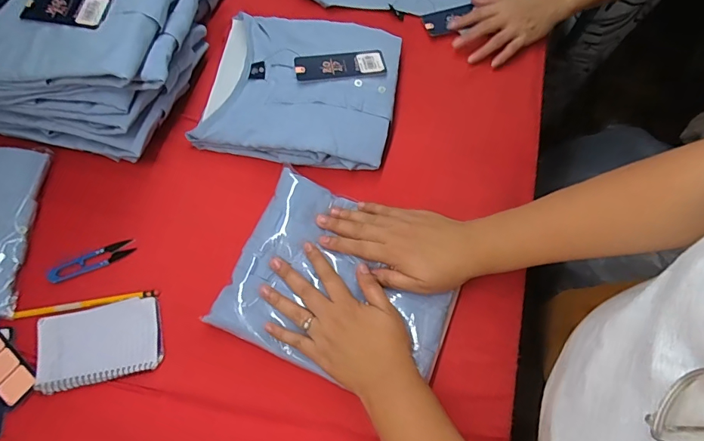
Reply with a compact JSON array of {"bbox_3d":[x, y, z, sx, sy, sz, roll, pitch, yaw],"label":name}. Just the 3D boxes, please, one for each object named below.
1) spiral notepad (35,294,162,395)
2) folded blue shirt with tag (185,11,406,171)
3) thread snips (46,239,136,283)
[{"bbox_3d":[-0.293,0.141,0.505,0.138,0.010,0.085,-12,72,-2],"label":"spiral notepad"},{"bbox_3d":[-0.067,-0.179,0.597,0.244,0.046,0.206,9,72,5],"label":"folded blue shirt with tag"},{"bbox_3d":[-0.323,0.051,0.542,0.105,0.009,0.025,-24,73,-6],"label":"thread snips"}]

